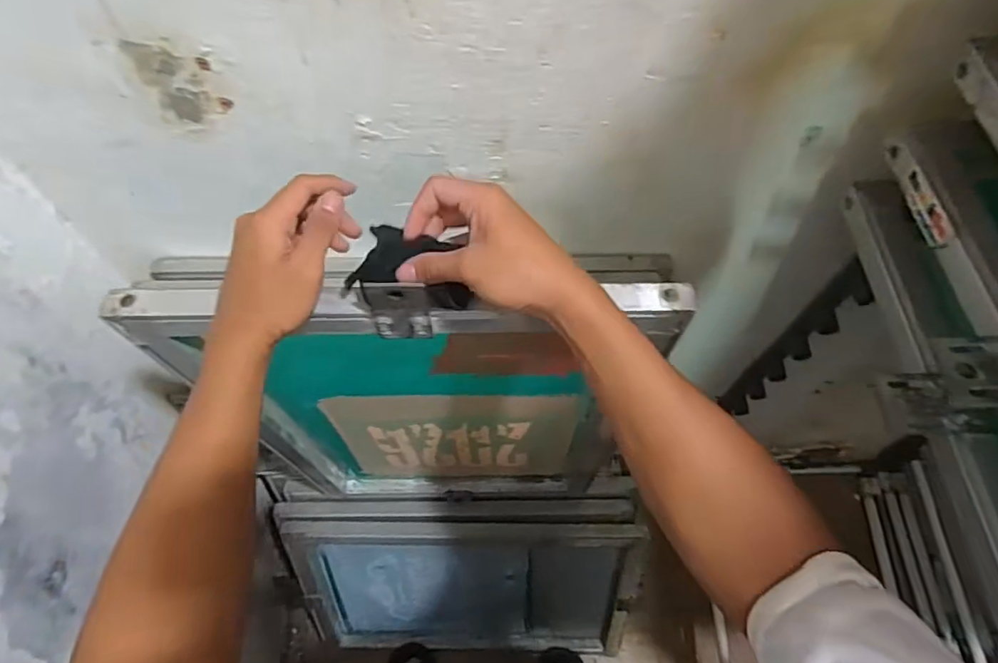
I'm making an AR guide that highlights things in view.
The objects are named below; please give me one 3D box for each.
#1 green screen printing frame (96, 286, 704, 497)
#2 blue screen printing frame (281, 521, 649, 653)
[{"bbox_3d":[-0.071,0.118,0.708,0.456,0.671,0.050,-2,61,1],"label":"green screen printing frame"},{"bbox_3d":[-0.069,0.539,1.147,0.652,0.436,0.058,3,30,-2],"label":"blue screen printing frame"}]

